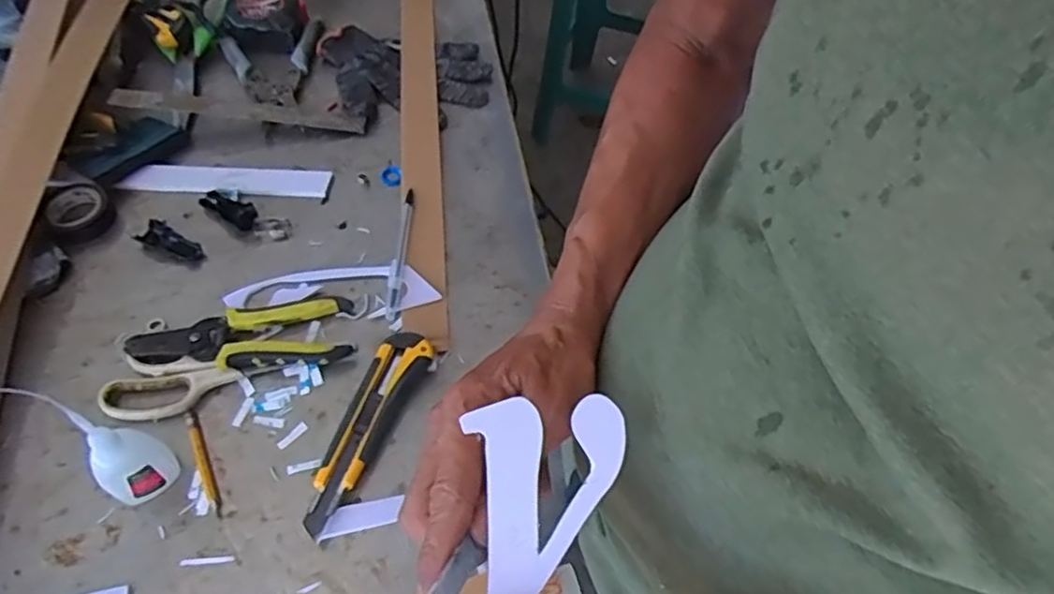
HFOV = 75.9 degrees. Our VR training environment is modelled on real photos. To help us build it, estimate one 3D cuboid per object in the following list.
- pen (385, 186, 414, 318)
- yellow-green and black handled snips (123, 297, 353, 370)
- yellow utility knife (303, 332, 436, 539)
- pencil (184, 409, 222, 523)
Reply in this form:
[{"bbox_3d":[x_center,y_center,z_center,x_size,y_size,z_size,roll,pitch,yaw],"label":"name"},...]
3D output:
[{"bbox_3d":[-0.114,-0.042,0.613,0.012,0.007,0.142,2,55,-1],"label":"pen"},{"bbox_3d":[-0.233,0.028,0.556,0.170,0.023,0.069,-3,56,-5],"label":"yellow-green and black handled snips"},{"bbox_3d":[-0.121,0.098,0.514,0.041,0.021,0.161,18,56,9],"label":"yellow utility knife"},{"bbox_3d":[-0.240,0.122,0.501,0.009,0.008,0.089,-23,60,-18],"label":"pencil"}]

